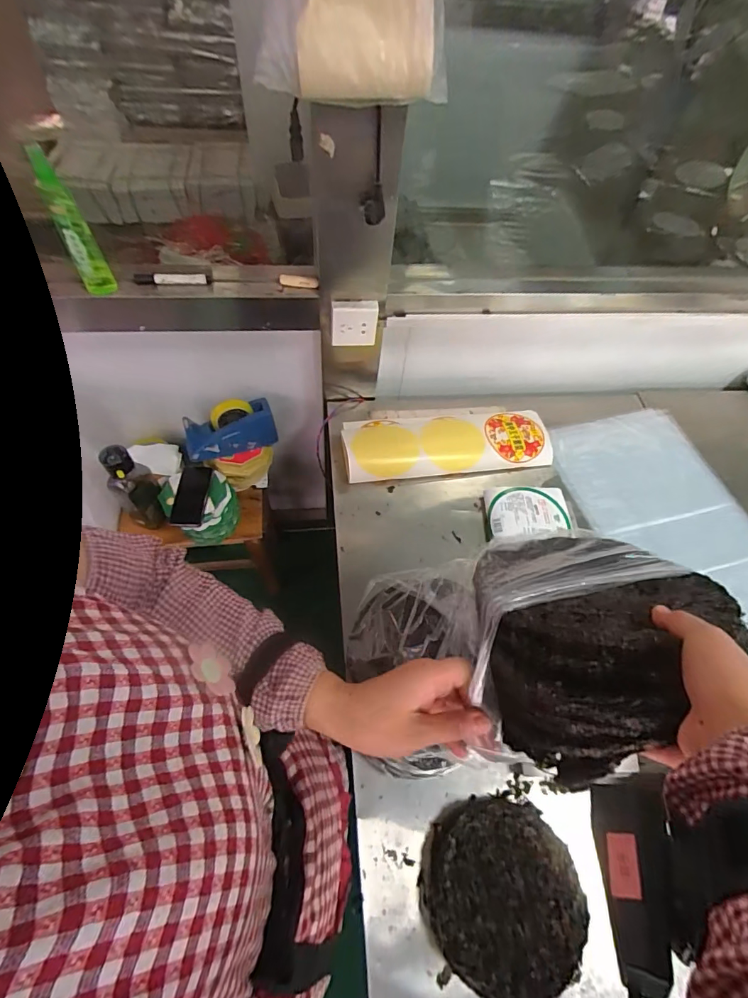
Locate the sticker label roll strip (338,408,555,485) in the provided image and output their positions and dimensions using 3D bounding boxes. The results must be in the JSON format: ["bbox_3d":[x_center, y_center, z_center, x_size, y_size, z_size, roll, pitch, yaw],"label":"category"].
[{"bbox_3d":[0.171,-0.125,0.983,0.471,0.034,0.149,-6,68,-7],"label":"sticker label roll strip"}]

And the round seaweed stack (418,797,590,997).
[{"bbox_3d":[0.172,0.533,0.603,0.208,0.042,0.200,2,59,-4],"label":"round seaweed stack"}]

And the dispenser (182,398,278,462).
[{"bbox_3d":[-0.346,-0.173,1.074,0.206,0.129,0.066,-8,27,-10],"label":"dispenser"}]

